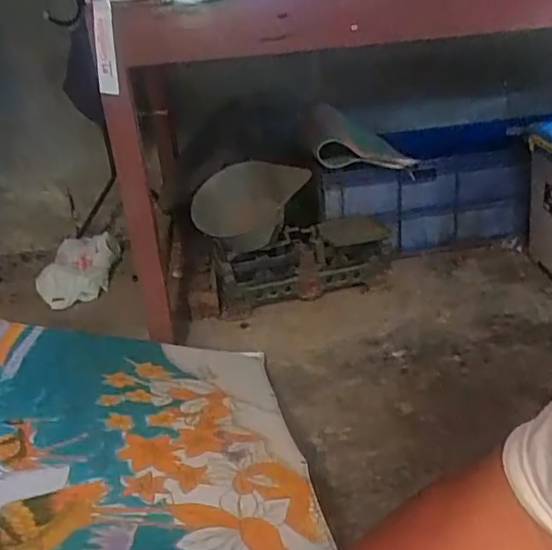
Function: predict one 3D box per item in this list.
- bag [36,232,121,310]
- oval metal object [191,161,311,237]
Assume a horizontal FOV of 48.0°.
[{"bbox_3d":[-0.560,-0.026,1.832,0.146,0.130,0.293,1,29,13],"label":"bag"},{"bbox_3d":[-0.063,-0.191,1.537,0.286,0.186,0.058,-9,26,-8],"label":"oval metal object"}]

